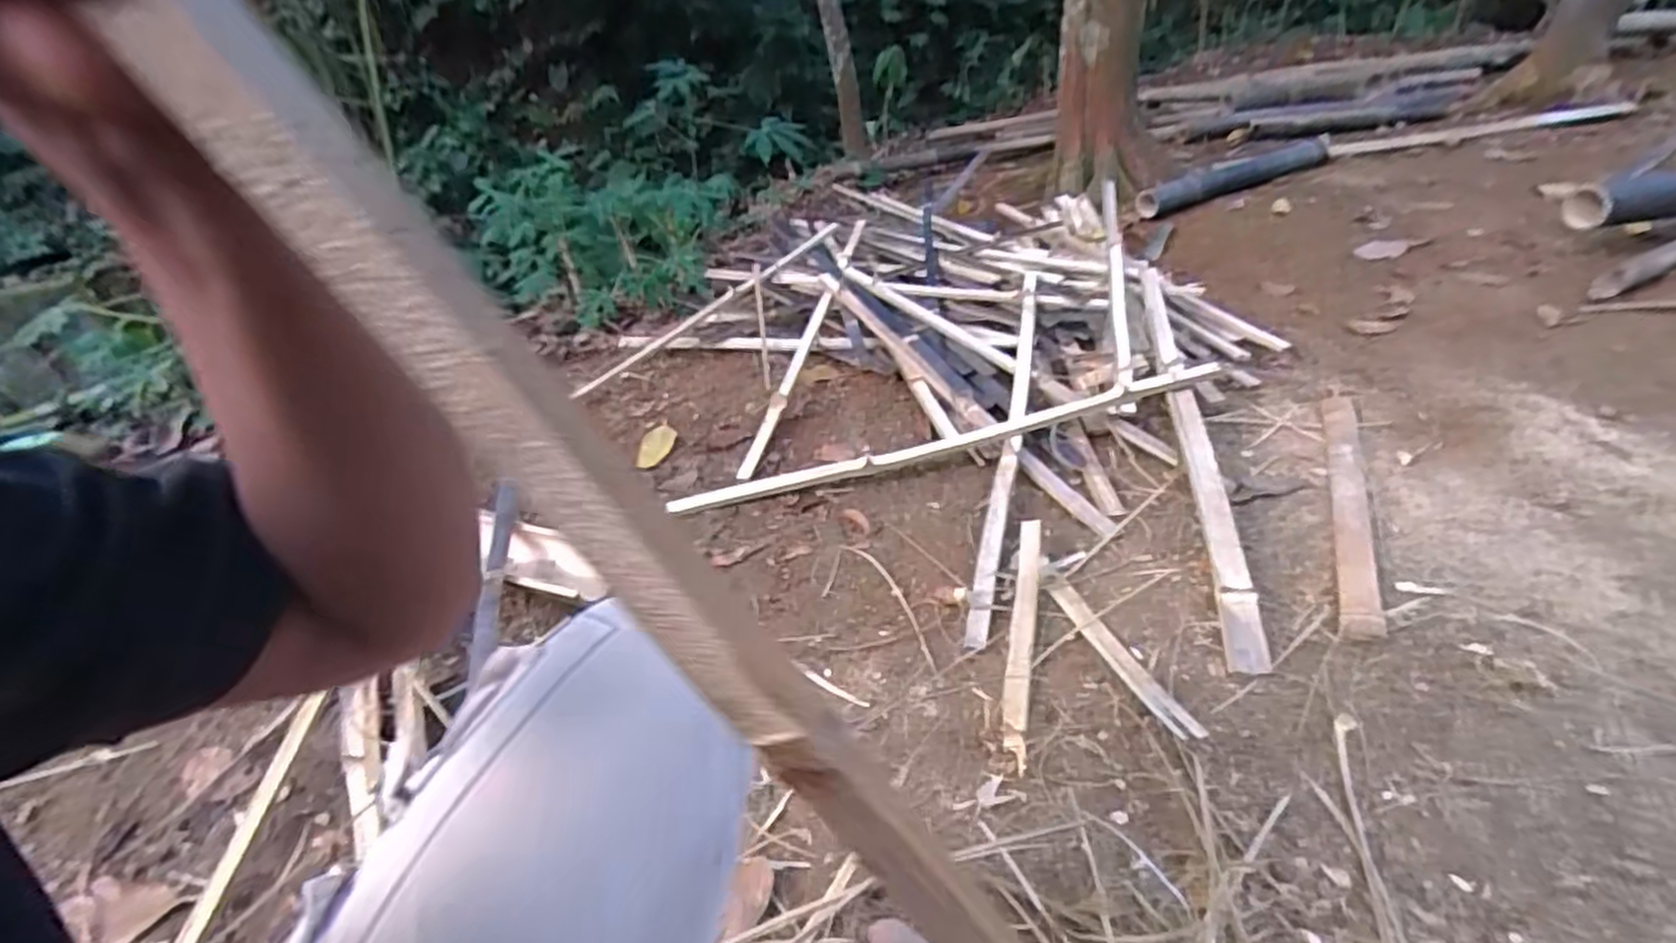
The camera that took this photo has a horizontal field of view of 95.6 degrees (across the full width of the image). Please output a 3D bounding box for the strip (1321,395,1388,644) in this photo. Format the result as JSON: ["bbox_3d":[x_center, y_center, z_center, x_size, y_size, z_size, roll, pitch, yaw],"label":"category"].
[{"bbox_3d":[0.718,0.034,1.069,0.047,0.012,0.550,11,41,23],"label":"strip"}]

